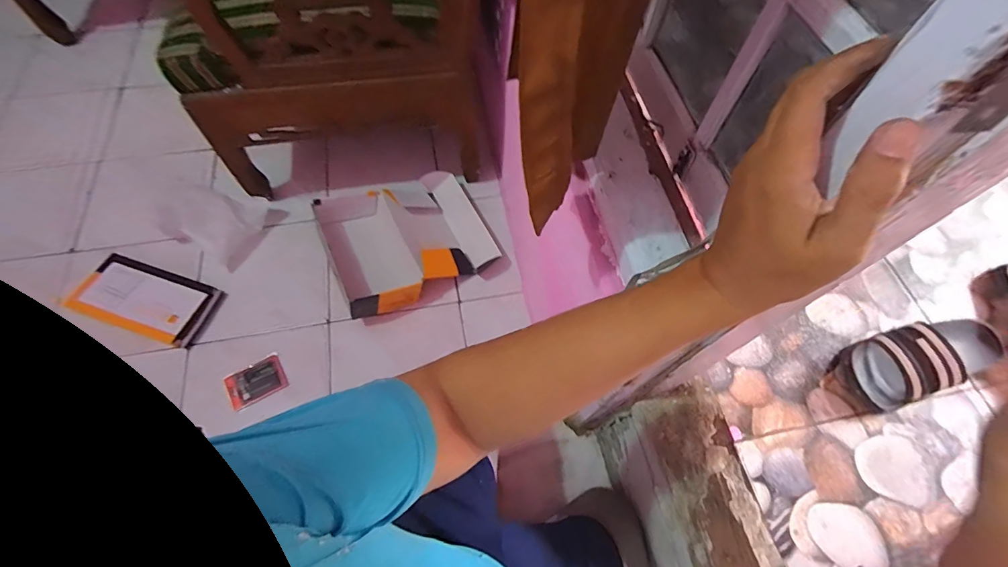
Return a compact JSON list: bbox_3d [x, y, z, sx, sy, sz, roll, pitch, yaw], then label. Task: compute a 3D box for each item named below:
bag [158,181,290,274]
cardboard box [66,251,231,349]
[{"bbox_3d":[-0.733,-0.177,1.121,0.255,0.090,0.198,27,64,11],"label":"bag"},{"bbox_3d":[-0.835,0.037,1.027,0.309,0.050,0.150,18,62,6],"label":"cardboard box"}]

